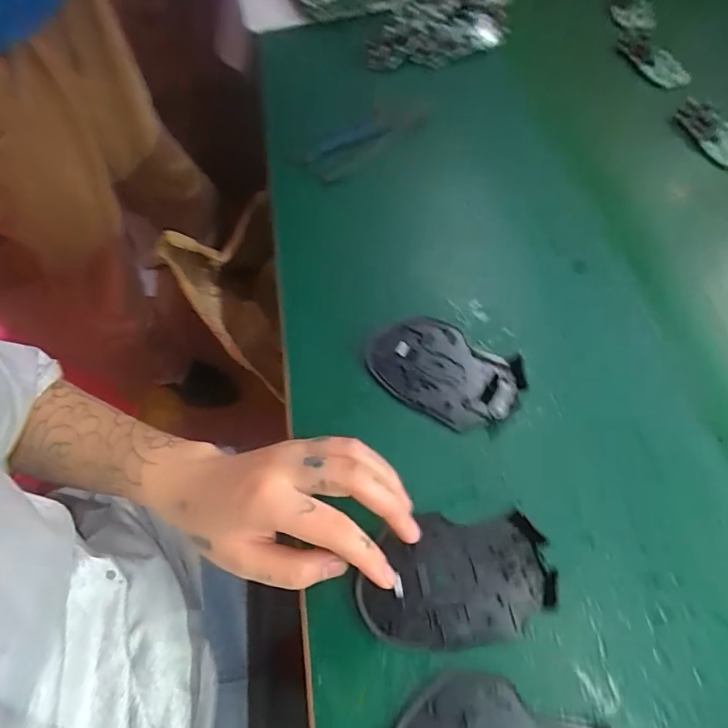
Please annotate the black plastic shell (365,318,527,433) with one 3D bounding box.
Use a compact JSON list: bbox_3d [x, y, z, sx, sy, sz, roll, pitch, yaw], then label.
[{"bbox_3d":[0.059,0.004,0.350,0.109,0.012,0.071,33,67,17],"label":"black plastic shell"}]

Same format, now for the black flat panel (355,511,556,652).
[{"bbox_3d":[0.055,0.130,0.284,0.114,0.012,0.070,-3,61,-4],"label":"black flat panel"}]

